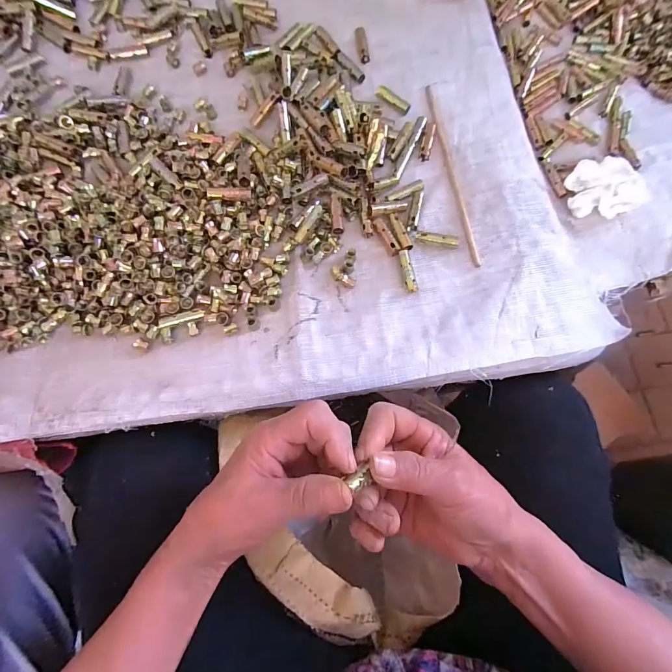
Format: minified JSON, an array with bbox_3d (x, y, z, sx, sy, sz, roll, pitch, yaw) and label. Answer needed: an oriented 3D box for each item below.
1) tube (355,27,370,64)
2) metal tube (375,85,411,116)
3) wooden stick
[{"bbox_3d":[0.030,-0.330,0.415,0.012,0.009,0.040,-10,76,-3],"label":"tube"},{"bbox_3d":[0.061,-0.254,0.395,0.040,0.010,0.011,38,78,8],"label":"metal tube"},{"bbox_3d":[0.119,-0.168,0.375,0.008,0.005,0.211,-9,76,-3],"label":"wooden stick"}]

